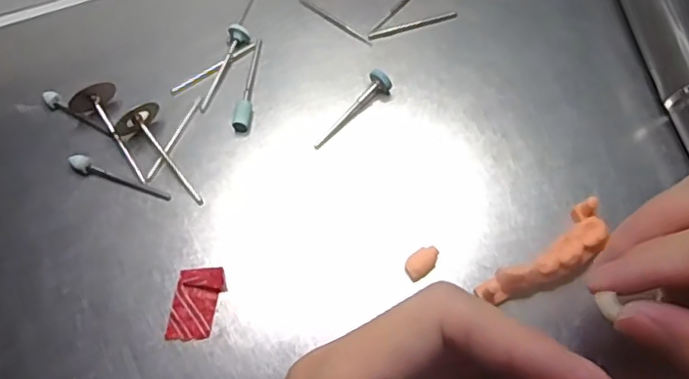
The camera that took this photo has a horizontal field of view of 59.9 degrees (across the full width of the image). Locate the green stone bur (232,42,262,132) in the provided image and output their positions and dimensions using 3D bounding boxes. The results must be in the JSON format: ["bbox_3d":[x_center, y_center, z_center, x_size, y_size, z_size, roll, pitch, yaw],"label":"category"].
[{"bbox_3d":[-0.041,-0.048,0.264,0.006,0.007,0.049,7,69,4],"label":"green stone bur"}]

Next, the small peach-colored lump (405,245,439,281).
[{"bbox_3d":[0.030,0.028,0.232,0.014,0.007,0.009,-35,72,-12],"label":"small peach-colored lump"}]

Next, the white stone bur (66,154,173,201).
[{"bbox_3d":[-0.093,-0.004,0.248,0.045,0.005,0.007,21,71,9],"label":"white stone bur"}]

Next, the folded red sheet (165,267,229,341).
[{"bbox_3d":[-0.056,0.043,0.228,0.018,0.004,0.028,6,69,4],"label":"folded red sheet"}]

